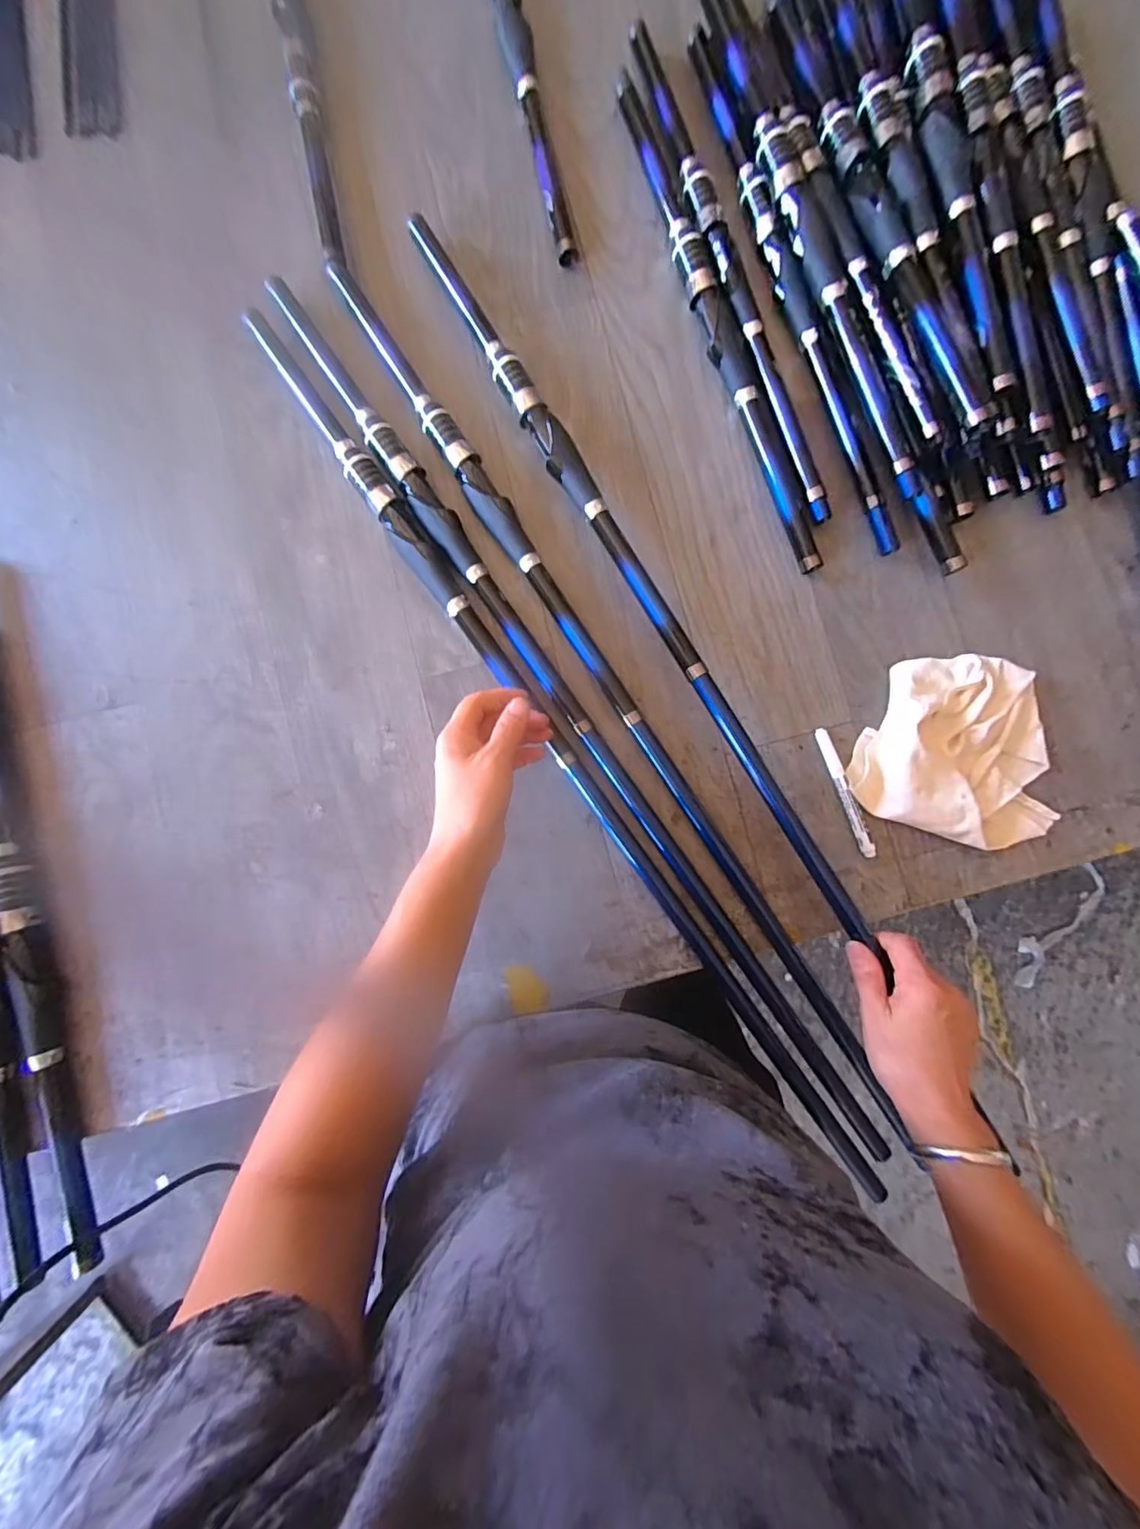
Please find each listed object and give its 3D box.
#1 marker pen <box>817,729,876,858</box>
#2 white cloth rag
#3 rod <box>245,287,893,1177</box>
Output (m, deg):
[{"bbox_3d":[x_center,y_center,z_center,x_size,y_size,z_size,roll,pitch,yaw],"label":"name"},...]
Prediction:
[{"bbox_3d":[0.252,0.025,0.487,0.013,0.013,0.121,-18,87,-2],"label":"marker pen"},{"bbox_3d":[0.356,-0.015,0.476,0.176,0.033,0.165,19,86,0],"label":"white cloth rag"},{"bbox_3d":[-0.013,-0.019,0.478,0.028,0.020,0.919,-35,88,-3],"label":"rod"}]

